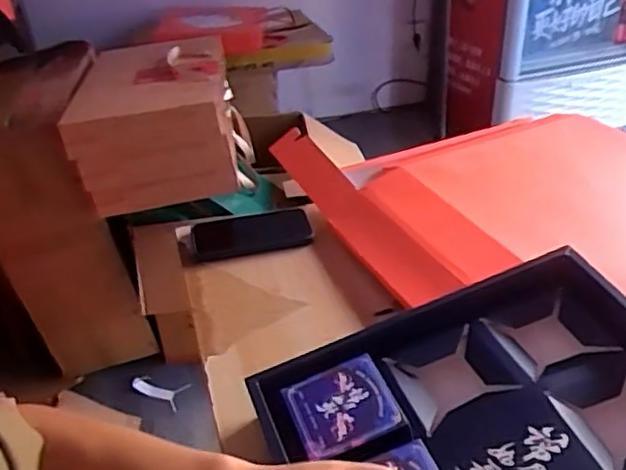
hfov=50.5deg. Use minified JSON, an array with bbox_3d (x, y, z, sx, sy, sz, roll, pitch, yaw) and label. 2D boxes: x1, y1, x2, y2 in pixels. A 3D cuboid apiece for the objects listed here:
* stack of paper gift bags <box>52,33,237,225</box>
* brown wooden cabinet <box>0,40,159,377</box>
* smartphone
[{"bbox_3d":[-0.335,-0.245,1.462,0.305,0.233,0.426,-5,34,-3],"label":"stack of paper gift bags"},{"bbox_3d":[-0.571,-0.046,1.597,0.292,0.658,0.412,-3,34,-1],"label":"brown wooden cabinet"},{"bbox_3d":[-0.080,-0.003,0.860,0.151,0.011,0.078,-10,45,-9],"label":"smartphone"}]

